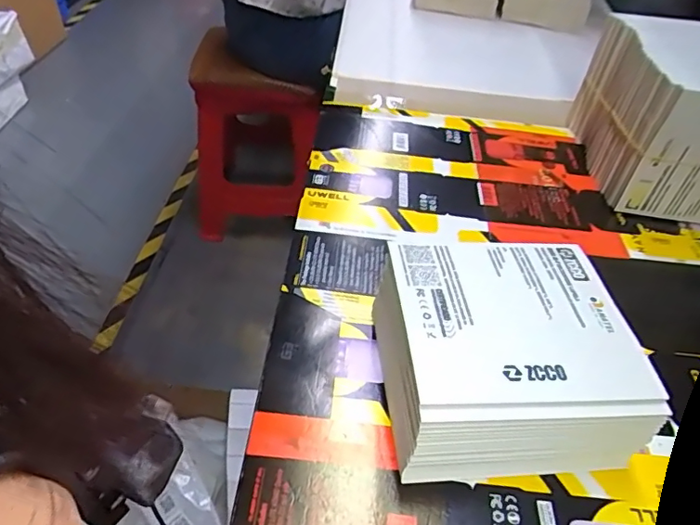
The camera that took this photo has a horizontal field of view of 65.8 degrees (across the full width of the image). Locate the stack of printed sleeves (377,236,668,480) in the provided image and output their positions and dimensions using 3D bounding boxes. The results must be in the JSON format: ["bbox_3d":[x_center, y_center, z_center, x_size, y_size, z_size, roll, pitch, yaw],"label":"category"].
[{"bbox_3d":[0.082,0.044,0.299,0.127,0.048,0.122,-2,41,-9],"label":"stack of printed sleeves"}]

